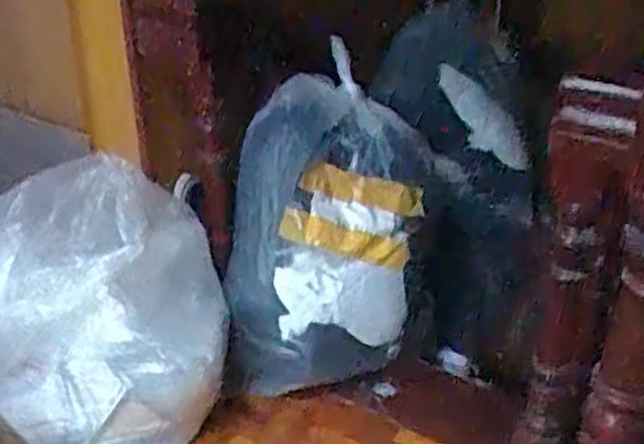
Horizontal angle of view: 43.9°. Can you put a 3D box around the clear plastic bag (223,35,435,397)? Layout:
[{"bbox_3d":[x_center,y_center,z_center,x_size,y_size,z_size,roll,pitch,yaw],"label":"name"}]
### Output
[{"bbox_3d":[0.013,0.048,1.867,0.409,0.644,0.374,8,31,14],"label":"clear plastic bag"}]

